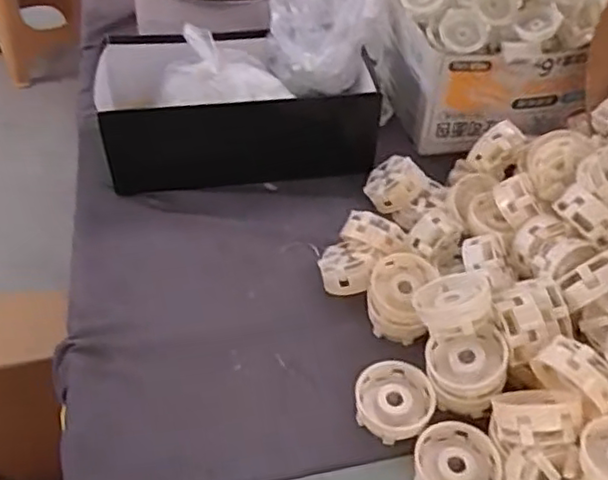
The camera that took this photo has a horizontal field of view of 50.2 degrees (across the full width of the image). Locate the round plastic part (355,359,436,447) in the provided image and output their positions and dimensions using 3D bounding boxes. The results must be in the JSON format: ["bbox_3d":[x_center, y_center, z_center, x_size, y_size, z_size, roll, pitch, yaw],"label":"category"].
[{"bbox_3d":[0.080,0.140,0.567,0.065,0.029,0.064,31,53,26],"label":"round plastic part"}]

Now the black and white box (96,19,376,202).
[{"bbox_3d":[-0.085,-0.173,0.816,0.321,0.115,0.192,-5,46,-6],"label":"black and white box"}]

